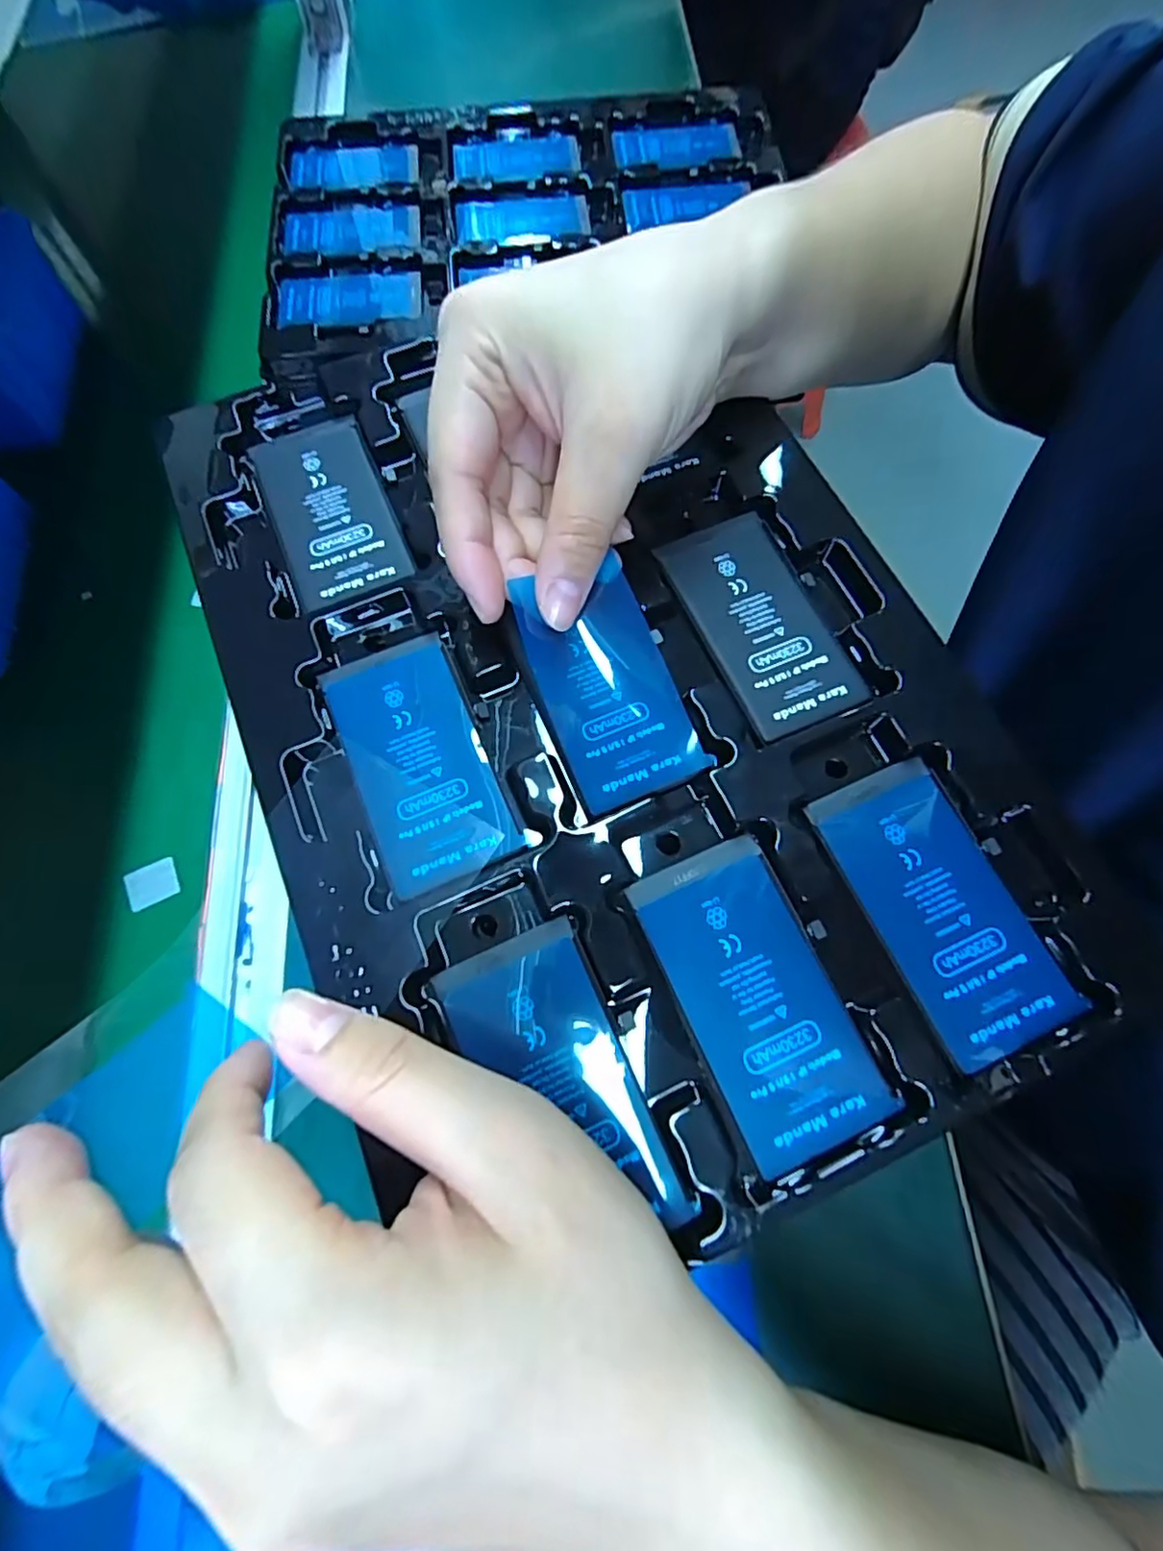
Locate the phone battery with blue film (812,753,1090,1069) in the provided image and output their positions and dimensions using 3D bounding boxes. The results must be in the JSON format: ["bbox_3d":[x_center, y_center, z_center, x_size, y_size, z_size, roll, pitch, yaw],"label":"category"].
[{"bbox_3d":[0.108,0.038,0.185,0.045,0.004,0.085,-24,72,-6],"label":"phone battery with blue film"}]

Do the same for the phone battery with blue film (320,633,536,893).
[{"bbox_3d":[-0.054,-0.007,0.200,0.042,0.004,0.084,-24,72,-6],"label":"phone battery with blue film"}]

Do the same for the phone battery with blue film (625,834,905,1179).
[{"bbox_3d":[0.051,0.062,0.178,0.044,0.004,0.084,-25,72,-6],"label":"phone battery with blue film"}]

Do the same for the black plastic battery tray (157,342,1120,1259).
[{"bbox_3d":[0.003,-0.035,0.209,0.222,0.014,0.320,-23,74,-7],"label":"black plastic battery tray"}]

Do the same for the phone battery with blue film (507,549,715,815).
[{"bbox_3d":[0.008,-0.030,0.200,0.043,0.018,0.074,-21,73,-7],"label":"phone battery with blue film"}]

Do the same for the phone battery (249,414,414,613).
[{"bbox_3d":[-0.096,-0.102,0.233,0.042,0.004,0.082,-23,72,-6],"label":"phone battery"}]

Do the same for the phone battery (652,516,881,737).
[{"bbox_3d":[0.063,-0.056,0.217,0.041,0.004,0.084,-22,72,-6],"label":"phone battery"}]

